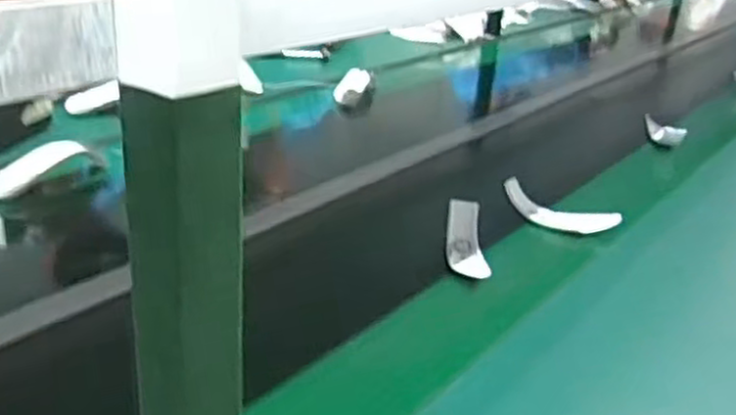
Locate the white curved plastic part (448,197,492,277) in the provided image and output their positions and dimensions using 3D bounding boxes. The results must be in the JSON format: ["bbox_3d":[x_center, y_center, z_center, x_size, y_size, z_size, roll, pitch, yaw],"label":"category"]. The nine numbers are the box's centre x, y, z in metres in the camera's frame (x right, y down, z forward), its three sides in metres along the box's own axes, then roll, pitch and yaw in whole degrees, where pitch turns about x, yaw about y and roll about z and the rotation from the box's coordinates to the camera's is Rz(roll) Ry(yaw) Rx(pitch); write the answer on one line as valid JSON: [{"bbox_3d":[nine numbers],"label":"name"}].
[{"bbox_3d":[0.144,0.049,1.086,0.048,0.049,0.188,5,25,0],"label":"white curved plastic part"}]

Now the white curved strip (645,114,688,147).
[{"bbox_3d":[0.635,-0.173,1.643,0.039,0.038,0.160,1,24,-4],"label":"white curved strip"}]

